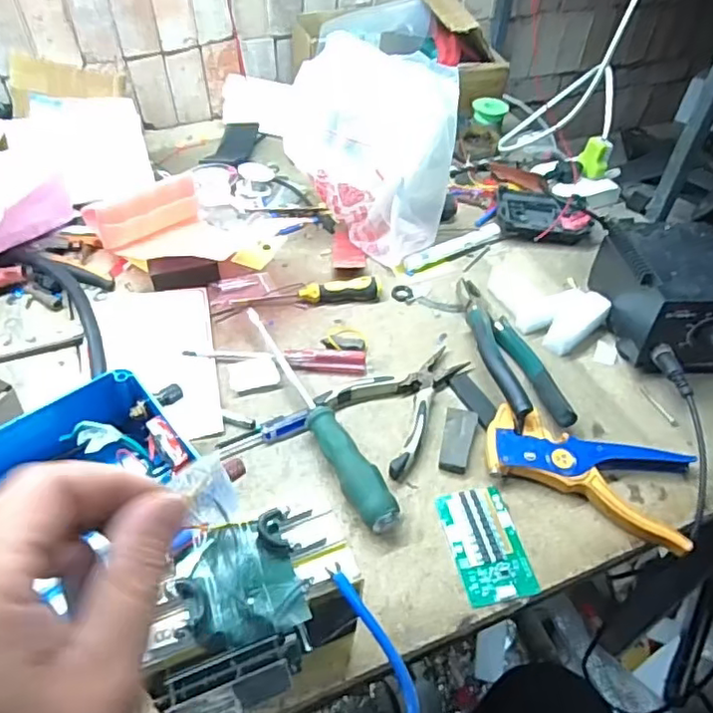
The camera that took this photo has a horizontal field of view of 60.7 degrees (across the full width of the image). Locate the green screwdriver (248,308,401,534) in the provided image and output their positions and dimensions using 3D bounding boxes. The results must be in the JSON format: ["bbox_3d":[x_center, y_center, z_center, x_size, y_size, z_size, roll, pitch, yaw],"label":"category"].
[{"bbox_3d":[-0.042,0.045,0.533,0.030,0.029,0.258,-24,54,-21],"label":"green screwdriver"}]

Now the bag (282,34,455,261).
[{"bbox_3d":[0.015,-0.224,0.673,0.174,0.192,0.099,26,53,19],"label":"bag"}]

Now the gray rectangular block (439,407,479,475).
[{"bbox_3d":[0.088,0.072,0.527,0.027,0.009,0.061,11,49,7],"label":"gray rectangular block"}]

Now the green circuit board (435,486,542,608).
[{"bbox_3d":[0.100,0.144,0.469,0.054,0.005,0.090,-8,50,-9],"label":"green circuit board"}]

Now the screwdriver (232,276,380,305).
[{"bbox_3d":[-0.050,-0.070,0.646,0.158,0.022,0.024,-5,49,-7],"label":"screwdriver"}]

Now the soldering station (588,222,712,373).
[{"bbox_3d":[0.318,-0.066,0.604,0.116,0.087,0.152,-5,49,-7],"label":"soldering station"}]

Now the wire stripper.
[{"bbox_3d":[0.188,0.095,0.502,0.162,0.024,0.083,18,51,13],"label":"wire stripper"}]

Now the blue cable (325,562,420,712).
[{"bbox_3d":[0.012,0.157,0.308,0.031,0.006,0.103,-13,87,9],"label":"blue cable"}]

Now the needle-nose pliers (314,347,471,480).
[{"bbox_3d":[0.047,0.034,0.555,0.142,0.014,0.100,-36,59,-29],"label":"needle-nose pliers"}]

